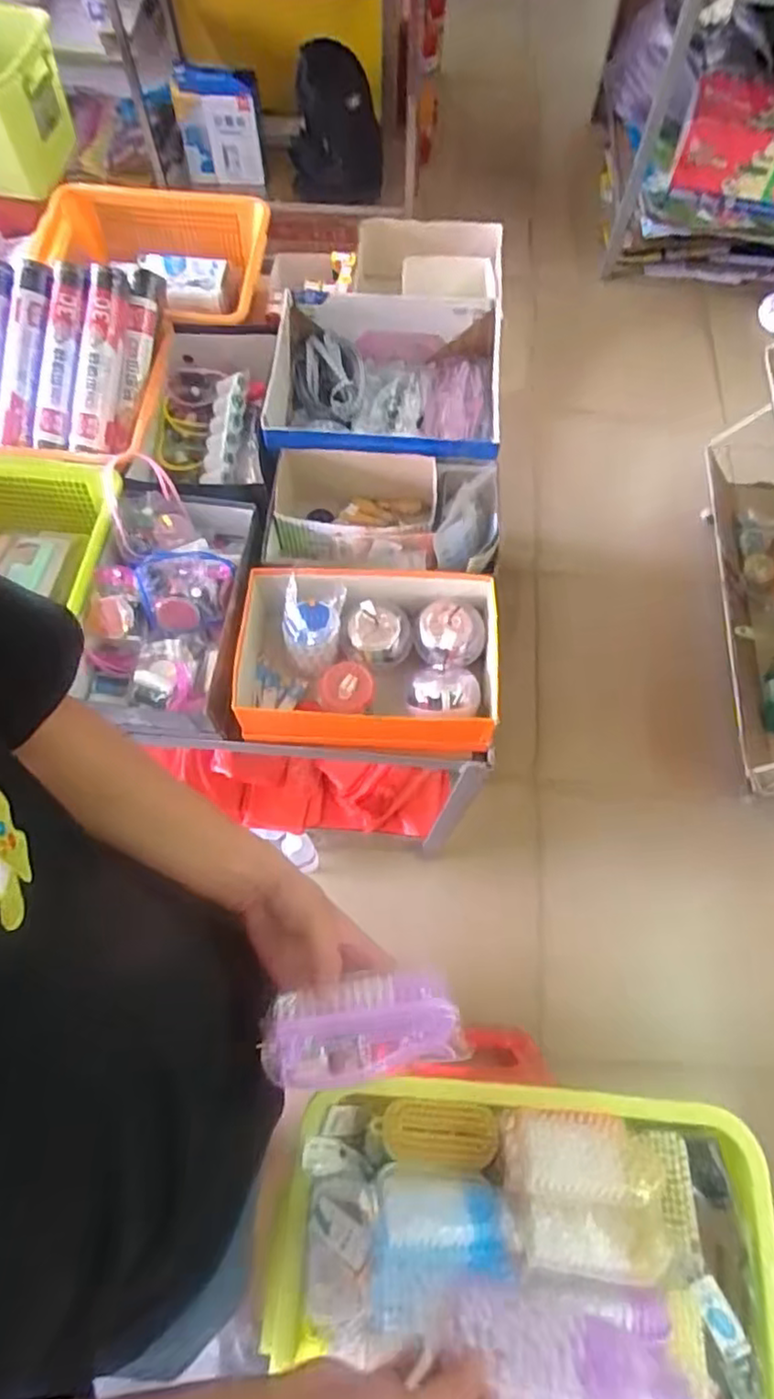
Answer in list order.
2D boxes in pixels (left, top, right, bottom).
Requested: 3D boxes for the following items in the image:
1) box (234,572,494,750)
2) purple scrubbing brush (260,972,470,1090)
[{"bbox_3d":[-0.026,-0.054,0.876,0.327,0.109,0.222,4,68,1],"label":"box"},{"bbox_3d":[-0.019,0.251,0.506,0.146,0.043,0.065,-11,68,1],"label":"purple scrubbing brush"}]

